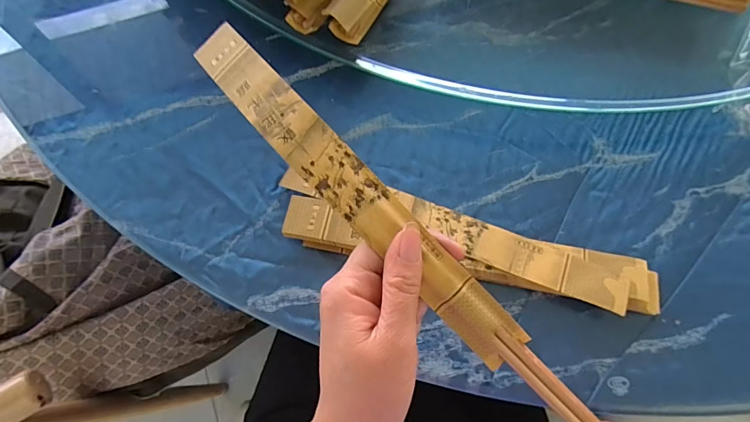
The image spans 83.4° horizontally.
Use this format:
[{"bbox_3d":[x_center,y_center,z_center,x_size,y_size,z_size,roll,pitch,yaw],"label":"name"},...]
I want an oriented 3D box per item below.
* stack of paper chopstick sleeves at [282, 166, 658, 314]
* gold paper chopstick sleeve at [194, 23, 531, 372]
[{"bbox_3d":[0.068,0.026,0.316,0.282,0.021,0.056,13,70,3],"label":"stack of paper chopstick sleeves"},{"bbox_3d":[-0.017,-0.017,0.235,0.029,0.025,0.251,-42,82,-15],"label":"gold paper chopstick sleeve"}]

